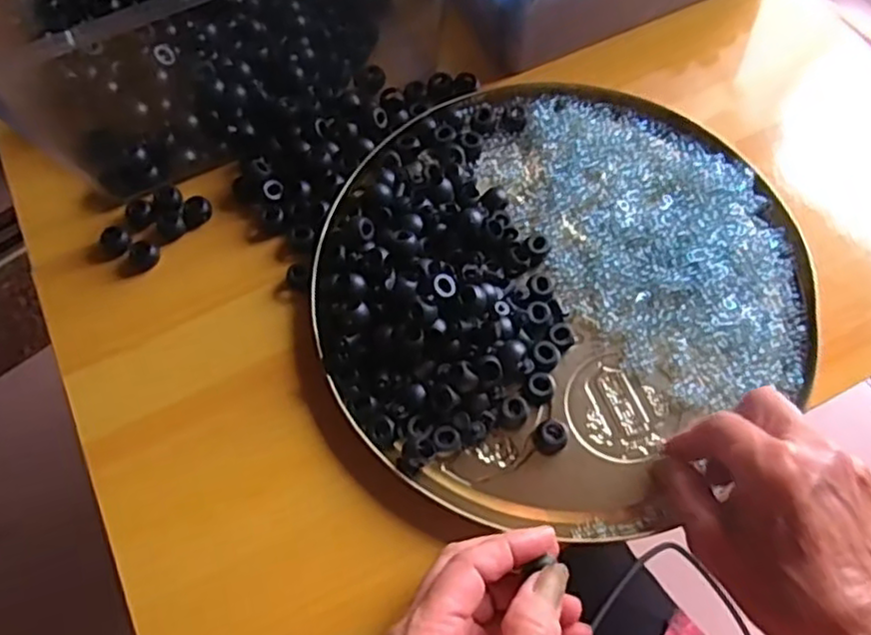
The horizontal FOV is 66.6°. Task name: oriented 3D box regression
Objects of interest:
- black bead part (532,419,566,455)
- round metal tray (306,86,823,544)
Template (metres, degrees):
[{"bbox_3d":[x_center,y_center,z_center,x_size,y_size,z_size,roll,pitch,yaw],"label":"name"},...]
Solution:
[{"bbox_3d":[0.065,0.067,0.371,0.017,0.018,0.016,0,67,1],"label":"black bead part"},{"bbox_3d":[0.071,-0.027,0.401,0.282,0.041,0.268,0,67,1],"label":"round metal tray"}]

